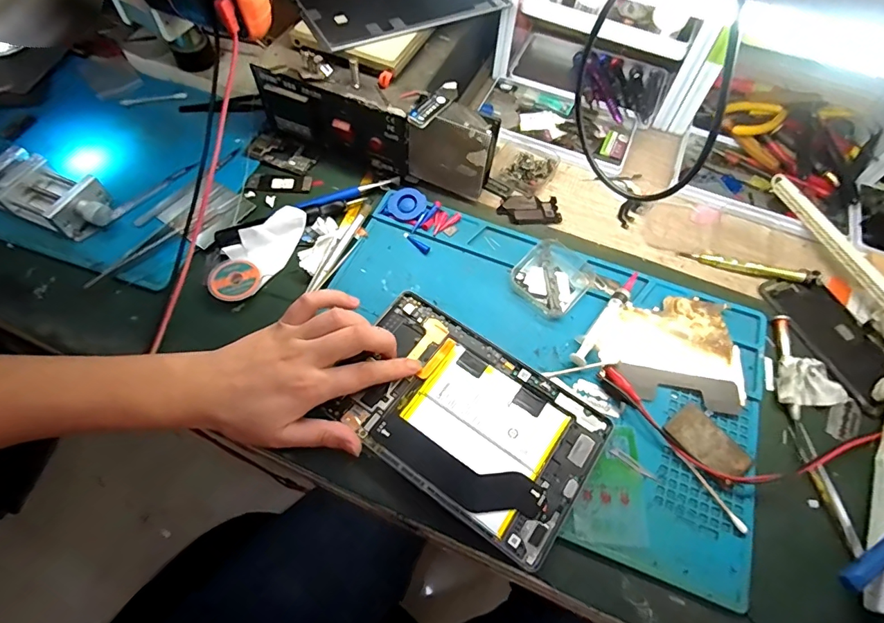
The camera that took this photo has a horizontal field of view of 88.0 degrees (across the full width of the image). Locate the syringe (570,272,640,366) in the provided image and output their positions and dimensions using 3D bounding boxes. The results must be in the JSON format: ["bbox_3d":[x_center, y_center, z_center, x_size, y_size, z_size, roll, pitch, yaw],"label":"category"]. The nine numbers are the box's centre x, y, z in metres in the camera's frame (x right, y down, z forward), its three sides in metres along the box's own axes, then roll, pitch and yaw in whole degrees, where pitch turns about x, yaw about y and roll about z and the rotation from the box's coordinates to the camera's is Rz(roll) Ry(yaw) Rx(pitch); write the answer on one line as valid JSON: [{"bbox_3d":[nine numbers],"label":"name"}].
[{"bbox_3d":[0.144,0.004,0.403,0.016,0.015,0.106,35,63,15],"label":"syringe"}]

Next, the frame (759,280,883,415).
[{"bbox_3d":[0.350,0.020,0.405,0.062,0.010,0.130,-21,63,-16],"label":"frame"}]

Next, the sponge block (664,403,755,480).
[{"bbox_3d":[0.208,0.104,0.358,0.036,0.006,0.060,-31,66,-20],"label":"sponge block"}]

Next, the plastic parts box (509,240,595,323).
[{"bbox_3d":[0.104,-0.033,0.423,0.069,0.019,0.062,-39,70,-24],"label":"plastic parts box"}]

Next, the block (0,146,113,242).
[{"bbox_3d":[-0.376,-0.113,0.433,0.114,0.032,0.058,24,60,9],"label":"block"}]

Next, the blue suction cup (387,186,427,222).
[{"bbox_3d":[-0.035,-0.107,0.457,0.036,0.006,0.036,-2,76,7],"label":"blue suction cup"}]

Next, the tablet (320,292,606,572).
[{"bbox_3d":[0.017,0.080,0.361,0.202,0.009,0.127,34,62,14],"label":"tablet"}]

